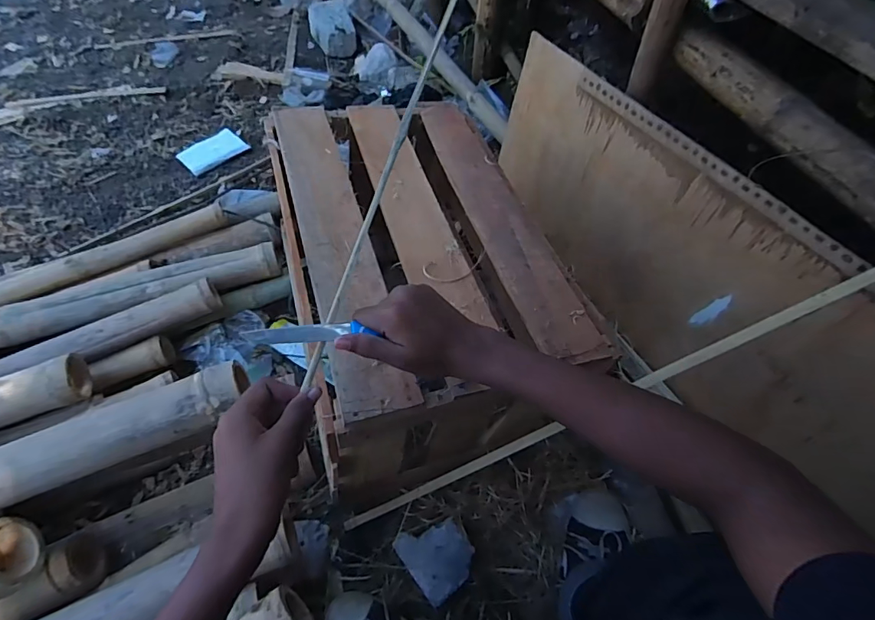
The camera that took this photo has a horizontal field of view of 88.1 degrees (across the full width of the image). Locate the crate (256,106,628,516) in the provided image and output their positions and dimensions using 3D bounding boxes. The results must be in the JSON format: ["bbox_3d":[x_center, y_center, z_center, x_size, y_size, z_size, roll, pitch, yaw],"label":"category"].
[{"bbox_3d":[-0.031,-0.064,0.757,0.375,0.322,0.596,-13,59,-8],"label":"crate"}]

